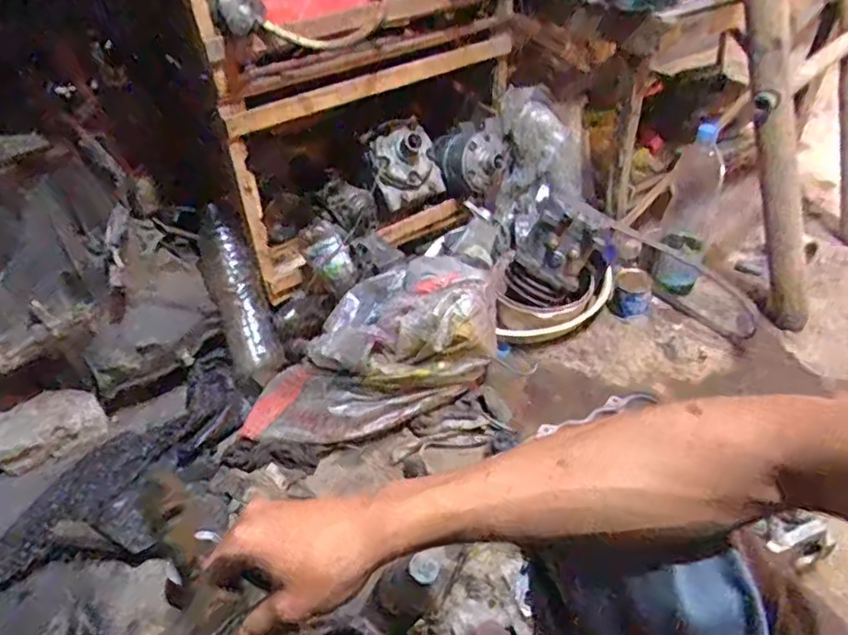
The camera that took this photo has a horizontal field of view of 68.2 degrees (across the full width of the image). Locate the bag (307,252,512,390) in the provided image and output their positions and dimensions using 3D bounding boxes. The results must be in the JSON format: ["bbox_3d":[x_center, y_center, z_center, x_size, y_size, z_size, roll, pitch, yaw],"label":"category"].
[{"bbox_3d":[-0.027,-0.003,1.045,0.299,0.111,0.226,0,41,5],"label":"bag"}]

